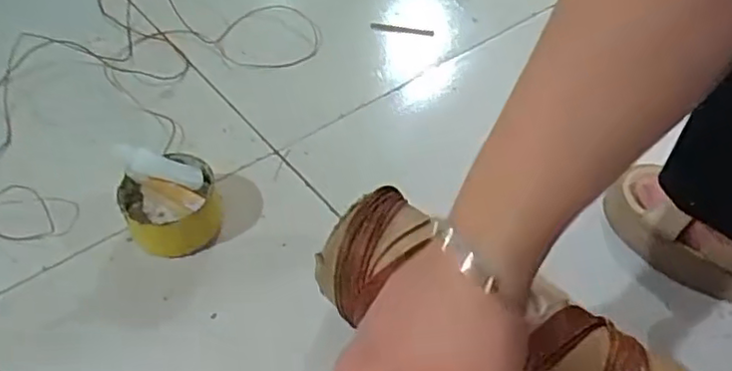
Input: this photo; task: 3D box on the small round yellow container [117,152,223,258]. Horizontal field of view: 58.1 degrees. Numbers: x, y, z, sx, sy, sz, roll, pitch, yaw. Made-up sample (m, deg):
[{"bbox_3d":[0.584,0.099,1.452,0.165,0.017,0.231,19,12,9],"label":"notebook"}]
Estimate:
[{"bbox_3d":[-0.169,0.019,0.587,0.081,0.054,0.072,-33,59,-27],"label":"small round yellow container"}]

